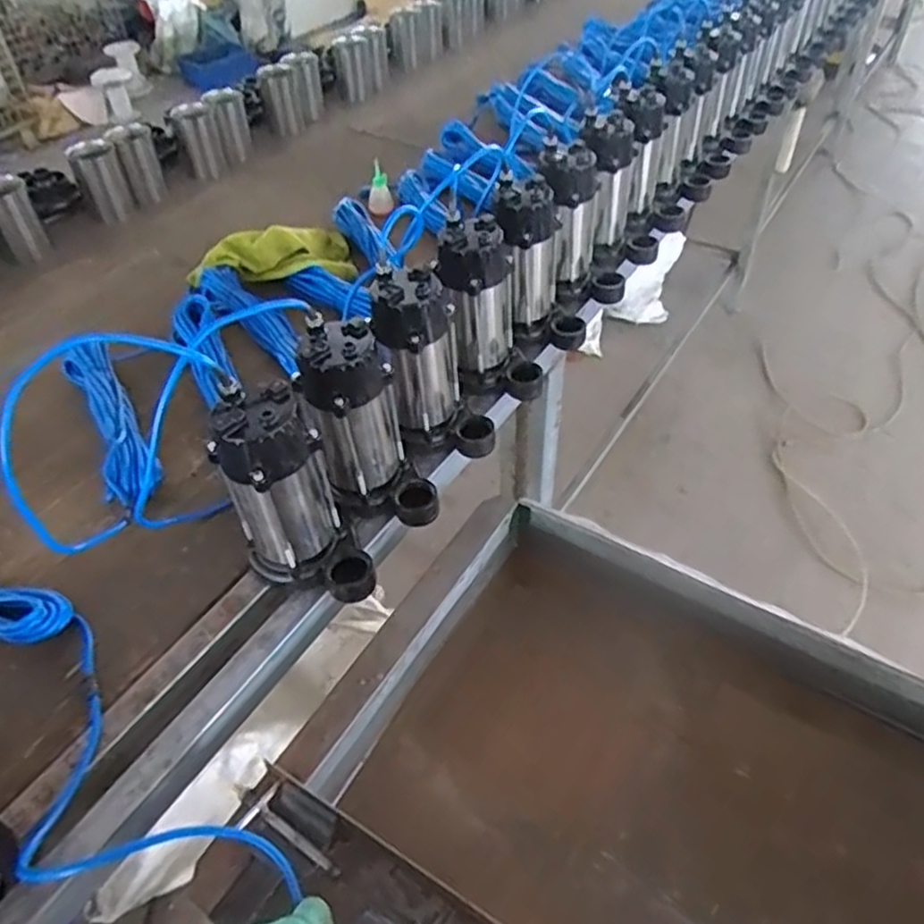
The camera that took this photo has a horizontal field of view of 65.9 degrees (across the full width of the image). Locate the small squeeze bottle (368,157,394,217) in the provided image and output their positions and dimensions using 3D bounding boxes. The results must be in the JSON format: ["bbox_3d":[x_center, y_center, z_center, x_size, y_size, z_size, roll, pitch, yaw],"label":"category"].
[{"bbox_3d":[-0.173,-0.572,1.459,0.048,0.100,0.048,-6,47,-2],"label":"small squeeze bottle"}]

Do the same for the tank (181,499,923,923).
[{"bbox_3d":[0.228,0.405,0.706,0.765,0.264,0.612,26,52,24],"label":"tank"}]

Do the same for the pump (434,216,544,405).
[{"bbox_3d":[0.040,-0.208,1.011,0.134,0.227,0.121,-6,46,-4],"label":"pump"}]

